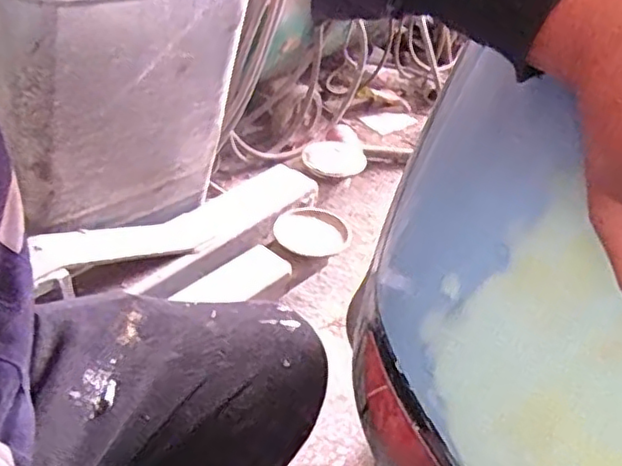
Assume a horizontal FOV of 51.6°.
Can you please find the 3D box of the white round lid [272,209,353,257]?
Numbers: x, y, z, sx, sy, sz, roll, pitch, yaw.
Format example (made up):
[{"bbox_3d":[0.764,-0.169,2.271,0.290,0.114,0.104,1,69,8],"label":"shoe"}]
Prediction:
[{"bbox_3d":[0.003,-0.001,1.088,0.115,0.015,0.115,4,40,-3],"label":"white round lid"}]

